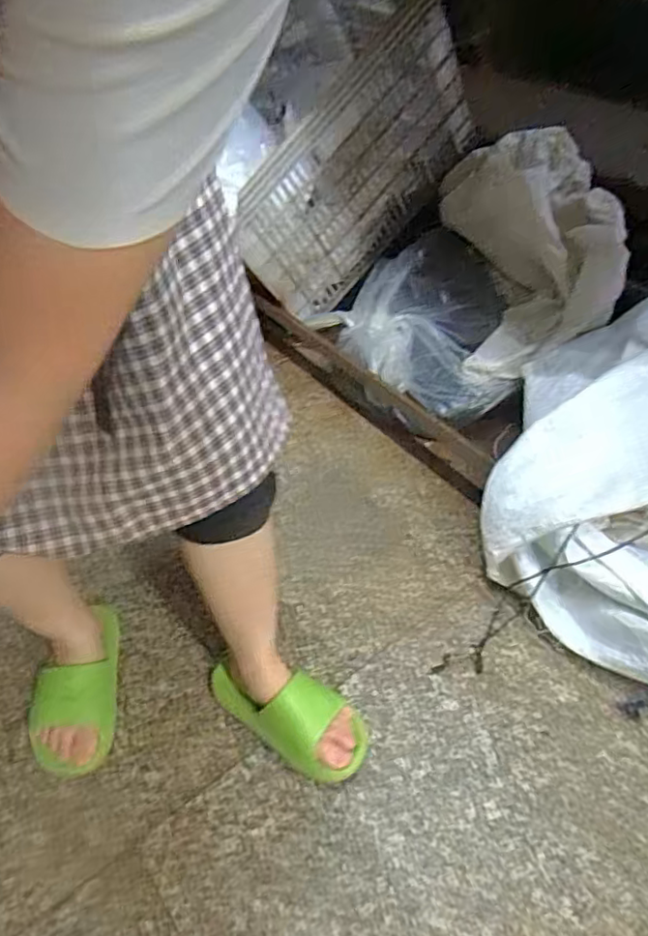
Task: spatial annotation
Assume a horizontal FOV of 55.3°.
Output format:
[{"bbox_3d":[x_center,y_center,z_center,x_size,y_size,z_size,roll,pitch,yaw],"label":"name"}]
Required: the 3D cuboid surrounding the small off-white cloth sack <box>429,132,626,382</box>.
[{"bbox_3d":[0.424,-0.492,1.309,0.146,0.341,0.605,17,57,-45],"label":"small off-white cloth sack"}]

